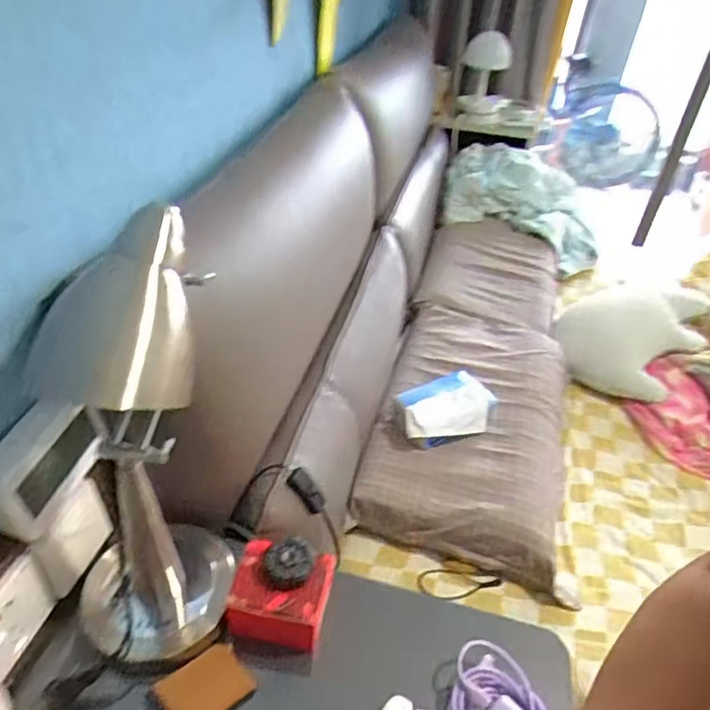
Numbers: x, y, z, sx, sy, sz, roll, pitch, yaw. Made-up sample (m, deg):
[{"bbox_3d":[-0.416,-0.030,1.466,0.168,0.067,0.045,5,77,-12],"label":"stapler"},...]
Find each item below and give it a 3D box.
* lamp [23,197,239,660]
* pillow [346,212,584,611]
[{"bbox_3d":[-0.186,0.098,0.514,0.138,0.390,0.171,-10,41,-18],"label":"lamp"},{"bbox_3d":[0.286,-0.019,1.322,0.341,0.145,1.082,12,39,9],"label":"pillow"}]

